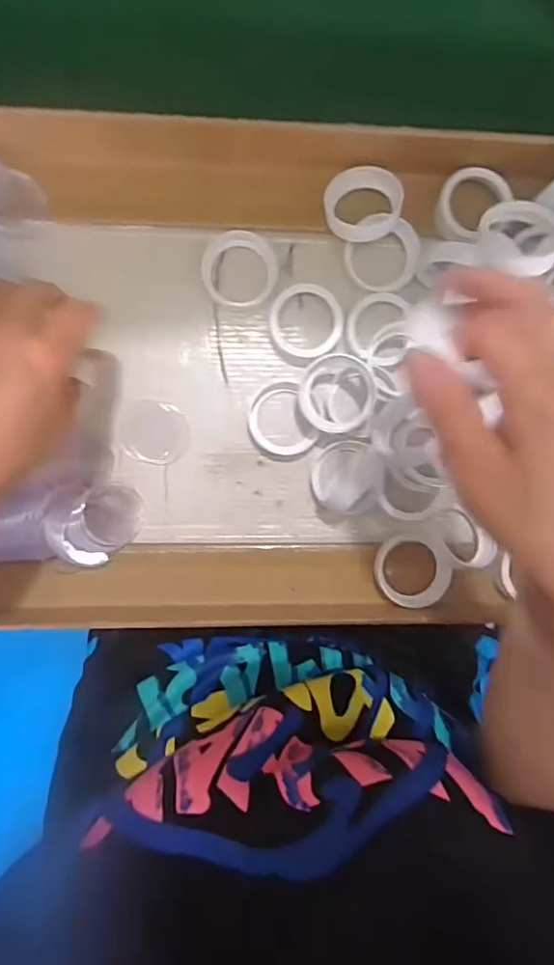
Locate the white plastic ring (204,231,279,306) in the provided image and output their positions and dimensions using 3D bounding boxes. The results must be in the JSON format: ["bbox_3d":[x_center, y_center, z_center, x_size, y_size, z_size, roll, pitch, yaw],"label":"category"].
[{"bbox_3d":[-0.027,-0.156,0.395,0.053,0.015,0.050,0,90,-4],"label":"white plastic ring"}]

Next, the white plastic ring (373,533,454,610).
[{"bbox_3d":[0.100,0.065,0.397,0.054,0.016,0.051,-2,83,17],"label":"white plastic ring"}]

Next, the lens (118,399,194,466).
[{"bbox_3d":[-0.091,-0.037,0.401,0.049,0.004,0.045,6,90,-4],"label":"lens"}]

